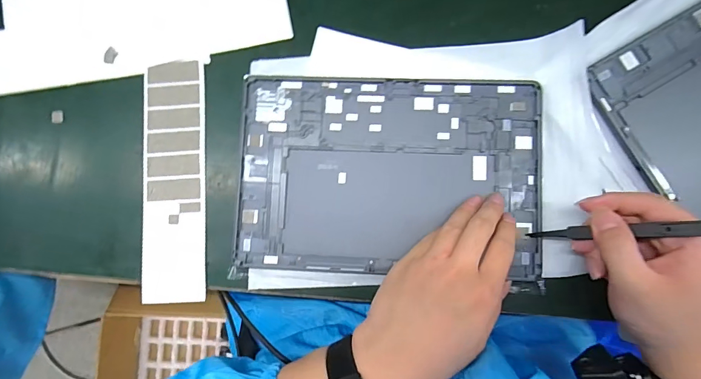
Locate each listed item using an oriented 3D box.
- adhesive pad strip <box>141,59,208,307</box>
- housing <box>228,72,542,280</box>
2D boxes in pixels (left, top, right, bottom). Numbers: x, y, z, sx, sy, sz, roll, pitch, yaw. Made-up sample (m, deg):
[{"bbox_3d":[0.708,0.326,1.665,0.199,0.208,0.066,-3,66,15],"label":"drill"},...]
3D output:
[{"bbox_3d":[-0.157,-0.009,0.341,0.055,0.004,0.214,-3,83,3],"label":"adhesive pad strip"},{"bbox_3d":[0.031,-0.014,0.326,0.252,0.011,0.166,1,85,5],"label":"housing"}]

